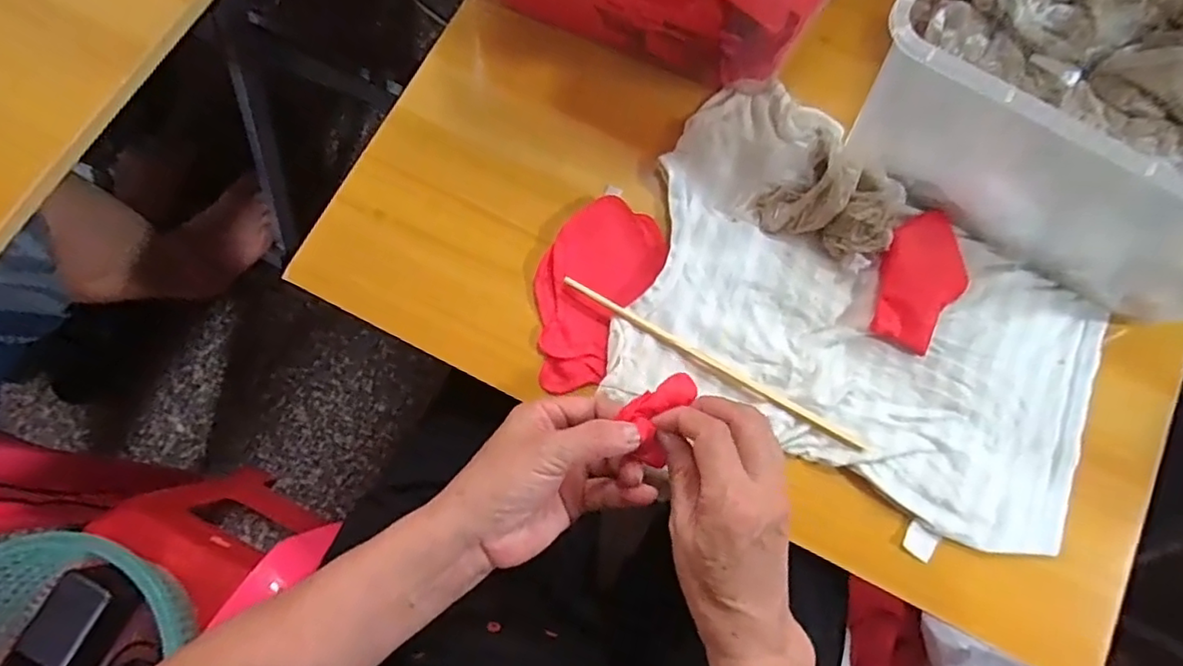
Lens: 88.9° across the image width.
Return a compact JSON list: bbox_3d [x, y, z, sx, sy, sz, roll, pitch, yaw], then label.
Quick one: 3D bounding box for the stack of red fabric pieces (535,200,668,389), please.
[{"bbox_3d":[-0.003,-0.028,0.426,0.073,0.015,0.137,28,78,5],"label":"stack of red fabric pieces"}]

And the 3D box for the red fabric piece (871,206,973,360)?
[{"bbox_3d":[0.232,-0.038,0.423,0.055,0.012,0.098,17,77,3],"label":"red fabric piece"}]

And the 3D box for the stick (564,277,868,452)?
[{"bbox_3d":[0.081,0.020,0.411,0.225,0.006,0.008,29,78,6],"label":"stick"}]

